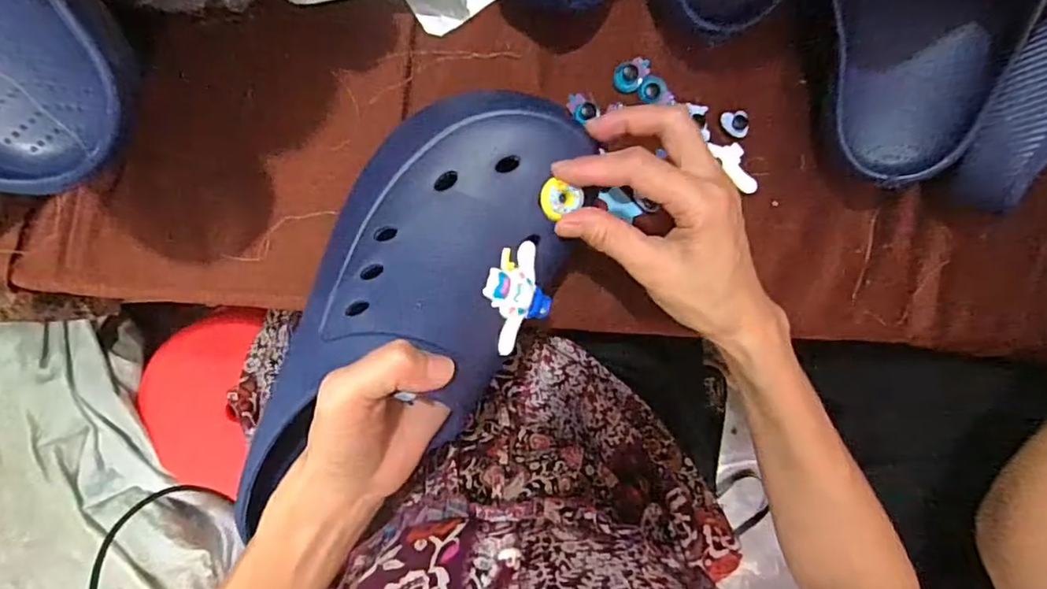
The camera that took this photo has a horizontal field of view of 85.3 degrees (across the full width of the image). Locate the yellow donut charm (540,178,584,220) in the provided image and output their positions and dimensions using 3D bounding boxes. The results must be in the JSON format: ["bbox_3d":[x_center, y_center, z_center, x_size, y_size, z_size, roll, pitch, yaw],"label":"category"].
[{"bbox_3d":[0.020,-0.049,0.304,0.023,0.006,0.020,21,94,-9],"label":"yellow donut charm"}]

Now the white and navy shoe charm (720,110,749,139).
[{"bbox_3d":[0.145,-0.117,0.391,0.017,0.007,0.018,-7,98,-6],"label":"white and navy shoe charm"}]

